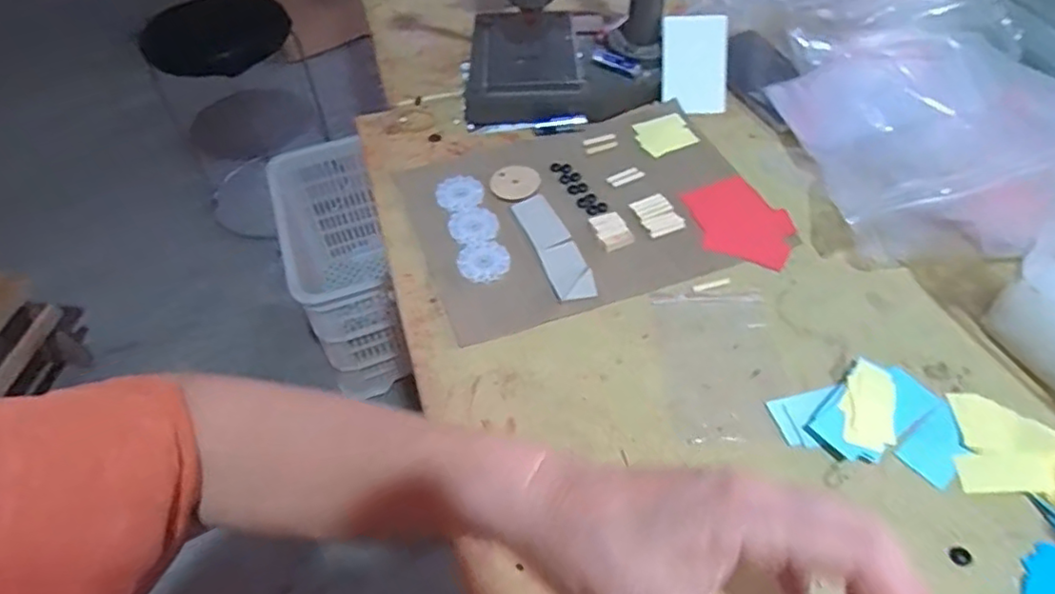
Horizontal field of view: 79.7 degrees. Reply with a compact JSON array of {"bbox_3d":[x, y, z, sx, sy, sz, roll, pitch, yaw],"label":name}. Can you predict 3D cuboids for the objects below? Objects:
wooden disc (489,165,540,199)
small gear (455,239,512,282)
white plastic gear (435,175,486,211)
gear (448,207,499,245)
[{"bbox_3d":[-0.011,-0.100,0.543,0.043,0.004,0.041,-10,51,-7],"label":"wooden disc"},{"bbox_3d":[-0.034,-0.028,0.484,0.038,0.004,0.040,-7,50,-4],"label":"small gear"},{"bbox_3d":[-0.057,-0.088,0.535,0.039,0.004,0.043,0,50,2],"label":"white plastic gear"},{"bbox_3d":[-0.044,-0.059,0.509,0.040,0.004,0.038,-12,51,-8],"label":"gear"}]

